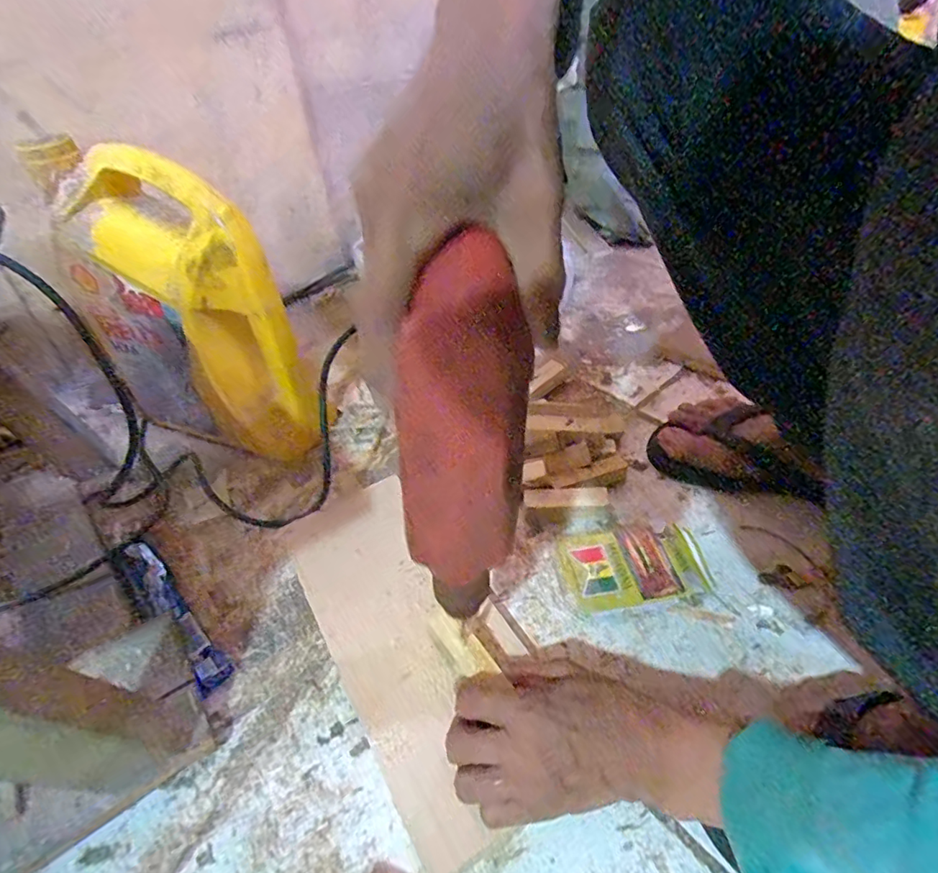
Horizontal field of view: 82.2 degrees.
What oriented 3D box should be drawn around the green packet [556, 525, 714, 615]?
[{"bbox_3d":[0.135,0.102,0.444,0.111,0.012,0.077,-11,41,-3],"label":"green packet"}]

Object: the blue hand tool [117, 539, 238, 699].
[{"bbox_3d":[-0.244,0.142,0.440,0.025,0.027,0.168,-36,48,-29],"label":"blue hand tool"}]

